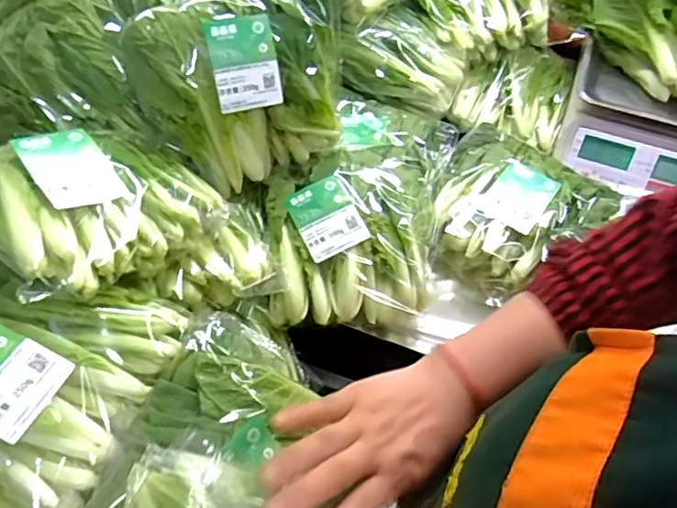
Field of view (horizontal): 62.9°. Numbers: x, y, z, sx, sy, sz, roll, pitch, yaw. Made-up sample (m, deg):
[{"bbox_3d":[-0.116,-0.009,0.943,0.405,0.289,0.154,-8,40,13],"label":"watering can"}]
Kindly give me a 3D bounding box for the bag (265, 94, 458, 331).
[{"bbox_3d":[0.020,-0.053,0.581,0.165,0.057,0.278,13,56,8],"label":"bag"}]

